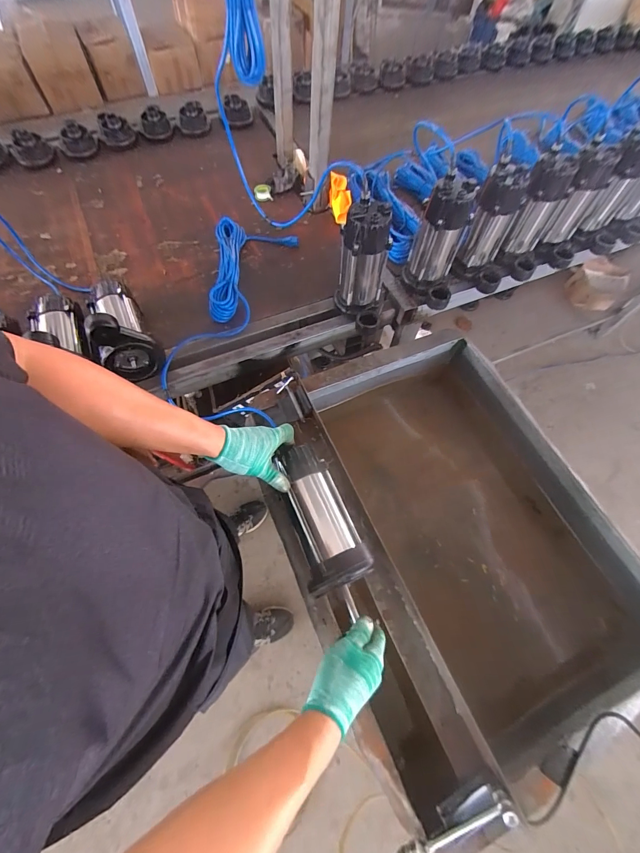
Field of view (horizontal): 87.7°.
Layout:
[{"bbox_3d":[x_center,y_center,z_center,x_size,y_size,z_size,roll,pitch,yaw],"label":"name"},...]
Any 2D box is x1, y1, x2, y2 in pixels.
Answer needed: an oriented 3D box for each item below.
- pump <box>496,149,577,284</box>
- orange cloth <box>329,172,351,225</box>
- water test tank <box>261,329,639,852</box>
[{"bbox_3d":[0.529,-0.506,0.813,0.120,0.220,0.127,29,67,11],"label":"pump"},{"bbox_3d":[0.060,-0.685,0.991,0.068,0.095,0.126,5,64,0],"label":"orange cloth"},{"bbox_3d":[0.255,0.203,0.726,0.606,0.271,0.741,-24,67,-13],"label":"water test tank"}]

